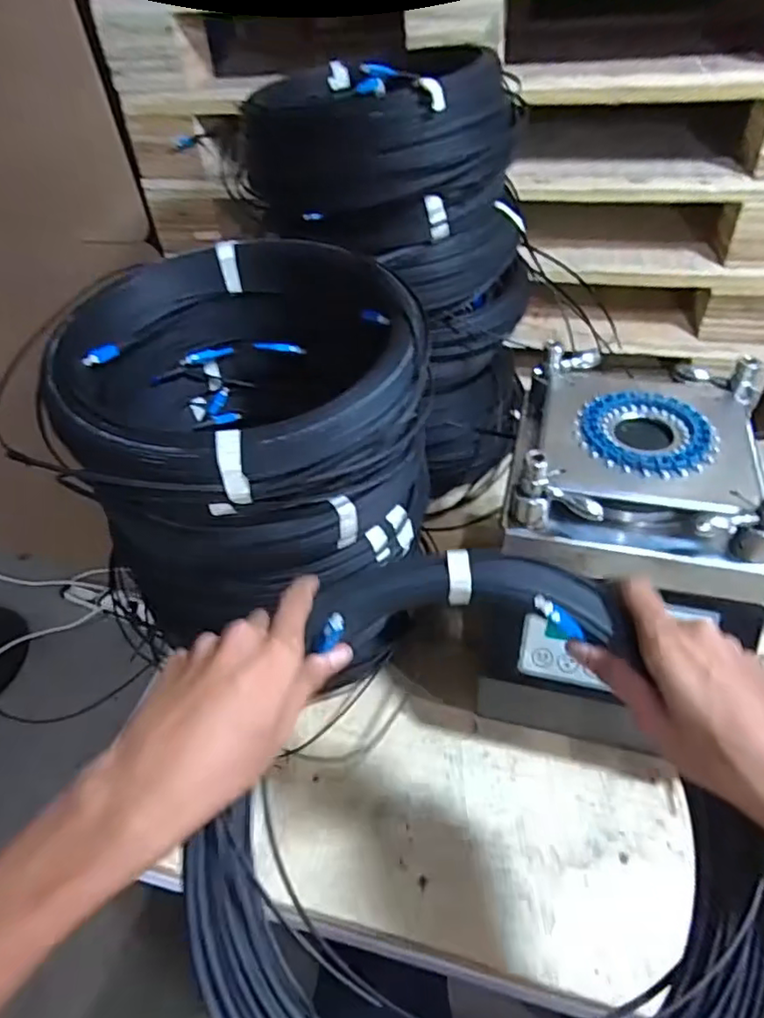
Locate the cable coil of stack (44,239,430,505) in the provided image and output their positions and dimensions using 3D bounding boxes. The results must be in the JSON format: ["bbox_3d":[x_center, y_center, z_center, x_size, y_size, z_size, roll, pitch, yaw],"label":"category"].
[{"bbox_3d":[-0.121,-0.121,0.514,0.278,0.086,0.283,-4,45,4],"label":"cable coil of stack"}]

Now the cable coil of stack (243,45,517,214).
[{"bbox_3d":[-0.002,-0.460,0.717,0.309,0.096,0.295,-2,45,5],"label":"cable coil of stack"}]

